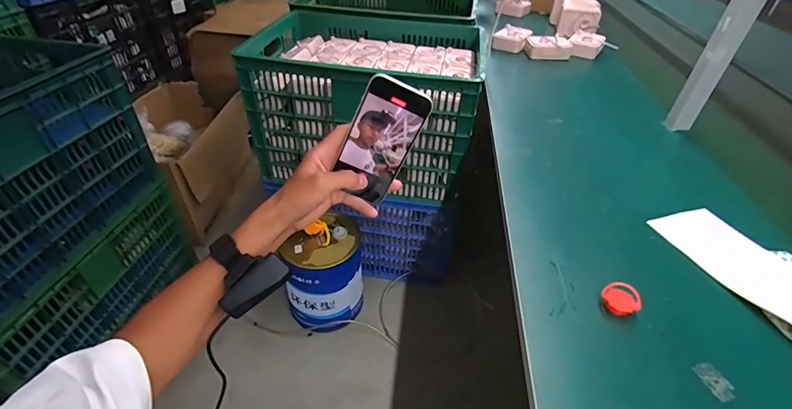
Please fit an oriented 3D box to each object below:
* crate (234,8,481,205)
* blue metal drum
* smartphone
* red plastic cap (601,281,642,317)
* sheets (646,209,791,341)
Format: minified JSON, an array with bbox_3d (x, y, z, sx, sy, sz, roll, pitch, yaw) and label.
[{"bbox_3d":[-0.083,-0.336,1.244,0.630,0.384,0.462,6,40,3],"label":"crate"},{"bbox_3d":[-0.230,0.210,1.246,0.231,0.318,0.250,-4,41,-8],"label":"blue metal drum"},{"bbox_3d":[-0.019,-0.069,0.433,0.070,0.145,0.009,22,30,-14],"label":"smartphone"},{"bbox_3d":[0.294,0.124,0.500,0.044,0.022,0.038,31,48,29],"label":"red plastic cap"},{"bbox_3d":[0.518,0.083,0.549,0.140,0.034,0.234,-12,42,-16],"label":"sheets"}]

